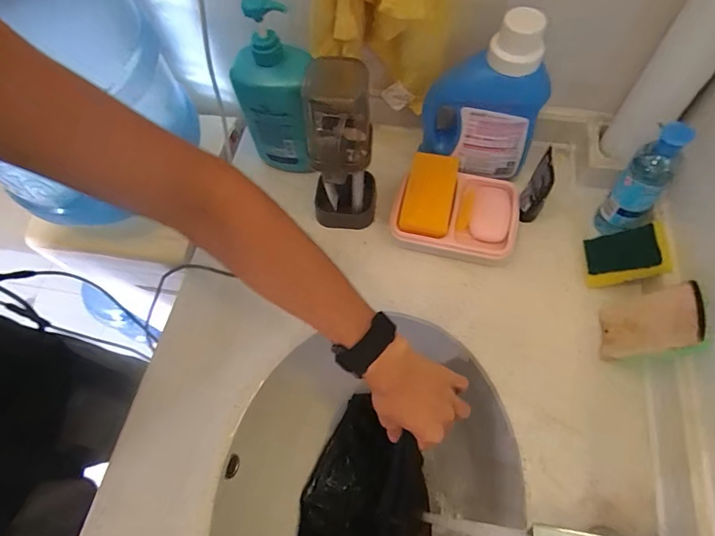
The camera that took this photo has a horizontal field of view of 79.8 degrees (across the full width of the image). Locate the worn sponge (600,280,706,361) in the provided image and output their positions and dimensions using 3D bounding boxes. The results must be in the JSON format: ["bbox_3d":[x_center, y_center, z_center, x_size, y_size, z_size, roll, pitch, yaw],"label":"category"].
[{"bbox_3d":[0.307,0.058,0.453,0.013,0.111,0.064,20,66,-8],"label":"worn sponge"}]

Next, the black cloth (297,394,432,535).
[{"bbox_3d":[0.007,0.328,0.559,0.167,0.031,0.284,3,63,5],"label":"black cloth"}]

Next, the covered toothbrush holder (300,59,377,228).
[{"bbox_3d":[-0.023,-0.135,0.513,0.077,0.211,0.086,-9,63,0],"label":"covered toothbrush holder"}]

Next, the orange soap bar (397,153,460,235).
[{"bbox_3d":[0.090,-0.091,0.529,0.061,0.018,0.099,13,89,25],"label":"orange soap bar"}]

